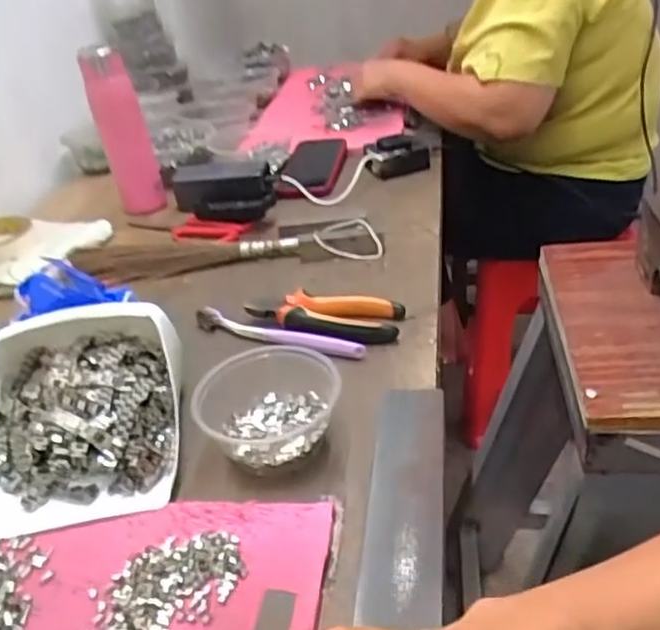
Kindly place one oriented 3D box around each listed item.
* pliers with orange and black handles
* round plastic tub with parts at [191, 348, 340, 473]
[{"bbox_3d":[-0.009,0.003,0.620,0.149,0.020,0.058,5,35,17],"label":"pliers with orange and black handles"},{"bbox_3d":[-0.048,0.070,0.492,0.112,0.044,0.095,-5,34,1],"label":"round plastic tub with parts"}]

